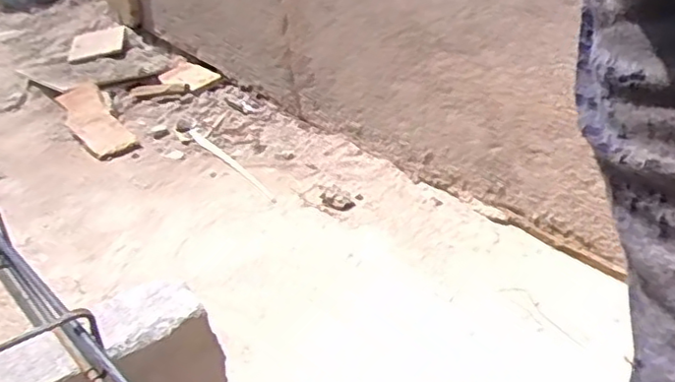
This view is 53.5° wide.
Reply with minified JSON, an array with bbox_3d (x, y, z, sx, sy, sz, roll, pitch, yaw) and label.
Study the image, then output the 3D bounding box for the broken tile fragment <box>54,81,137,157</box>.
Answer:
[{"bbox_3d":[-0.503,-0.149,1.382,0.091,0.028,0.268,-23,51,-30],"label":"broken tile fragment"}]

